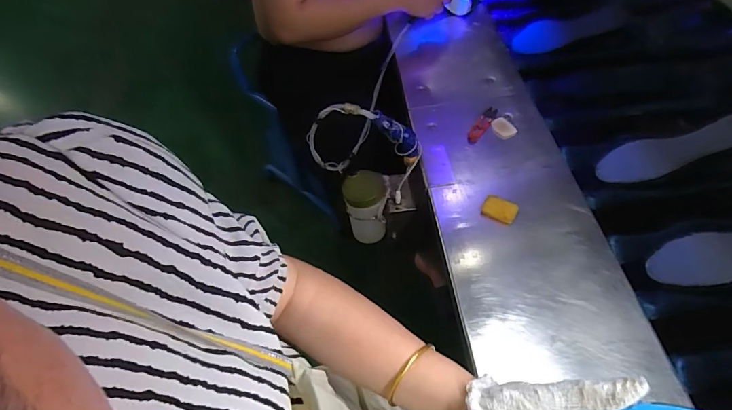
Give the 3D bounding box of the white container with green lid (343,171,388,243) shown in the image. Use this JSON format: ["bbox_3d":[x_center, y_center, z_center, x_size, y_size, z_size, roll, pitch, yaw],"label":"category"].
[{"bbox_3d":[-0.001,0.006,0.795,0.076,0.128,0.071,1,54,3],"label":"white container with green lid"}]

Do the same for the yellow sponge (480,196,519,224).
[{"bbox_3d":[0.206,0.008,0.642,0.050,0.019,0.032,23,58,17],"label":"yellow sponge"}]

